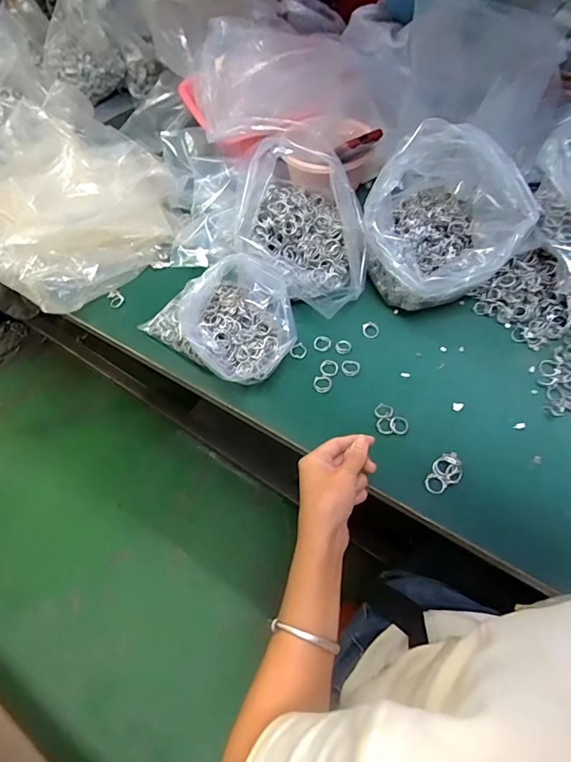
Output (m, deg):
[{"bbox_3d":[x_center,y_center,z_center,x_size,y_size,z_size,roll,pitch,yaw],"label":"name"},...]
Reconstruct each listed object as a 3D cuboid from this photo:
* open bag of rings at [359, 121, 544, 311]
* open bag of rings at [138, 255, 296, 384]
[{"bbox_3d":[0.198,-0.195,0.554,0.164,0.168,0.172,-34,62,-16],"label":"open bag of rings"},{"bbox_3d":[-0.071,-0.088,0.554,0.177,0.100,0.142,37,67,23],"label":"open bag of rings"}]

